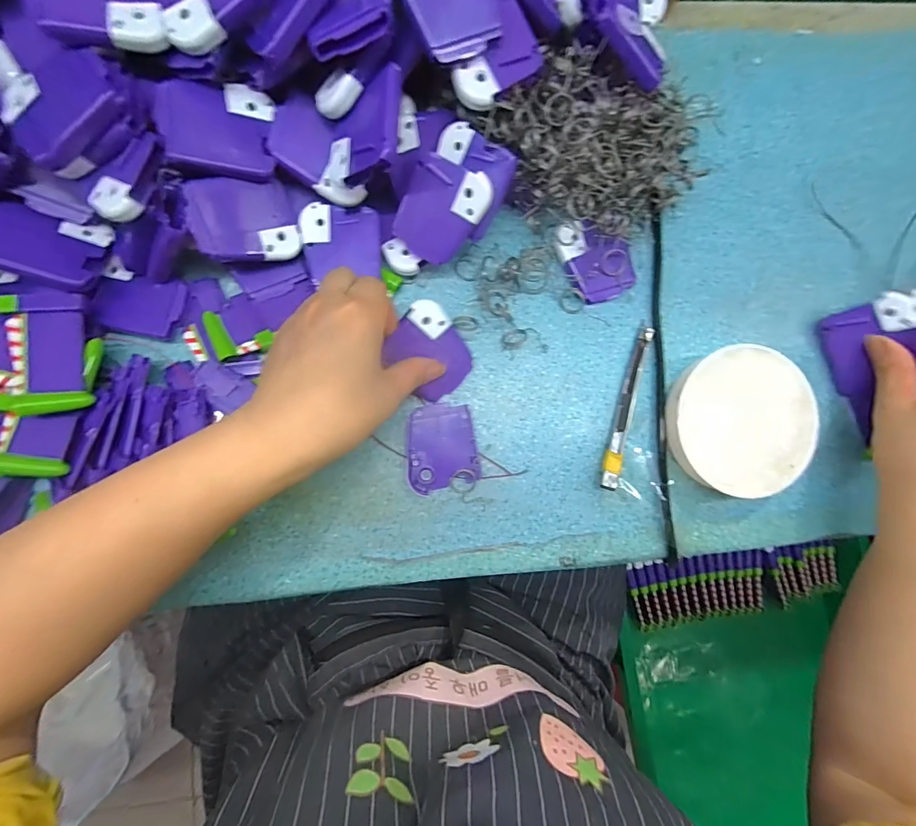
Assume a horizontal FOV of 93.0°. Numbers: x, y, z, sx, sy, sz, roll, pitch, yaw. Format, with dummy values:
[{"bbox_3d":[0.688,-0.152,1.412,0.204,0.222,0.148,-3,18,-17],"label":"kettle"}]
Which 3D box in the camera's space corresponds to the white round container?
[{"bbox_3d":[0.210,0.004,0.325,0.100,0.024,0.106,0,89,-4],"label":"white round container"}]

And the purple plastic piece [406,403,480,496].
[{"bbox_3d":[-0.013,0.025,0.315,0.051,0.007,0.060,-10,89,-4],"label":"purple plastic piece"}]

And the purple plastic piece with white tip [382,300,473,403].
[{"bbox_3d":[-0.018,-0.041,0.300,0.050,0.004,0.063,-46,121,-2],"label":"purple plastic piece with white tip"}]

